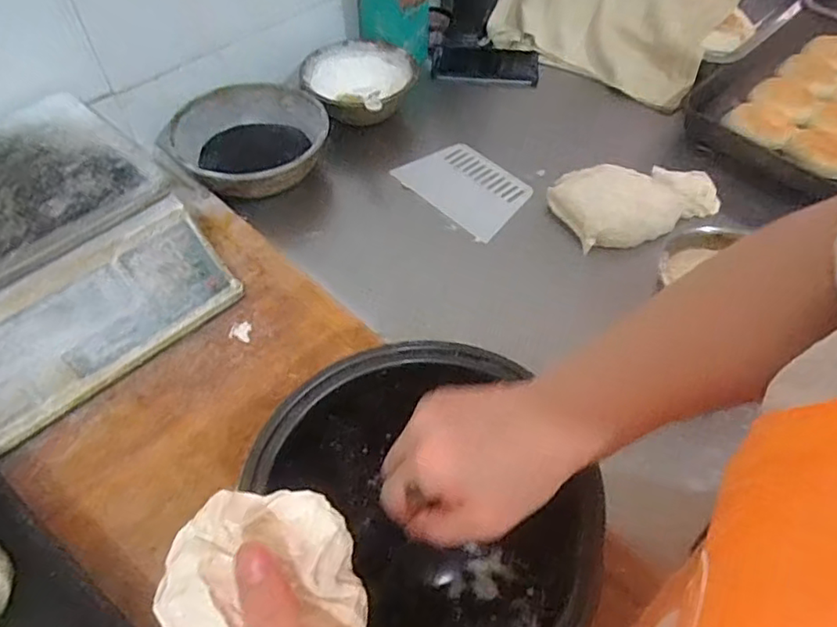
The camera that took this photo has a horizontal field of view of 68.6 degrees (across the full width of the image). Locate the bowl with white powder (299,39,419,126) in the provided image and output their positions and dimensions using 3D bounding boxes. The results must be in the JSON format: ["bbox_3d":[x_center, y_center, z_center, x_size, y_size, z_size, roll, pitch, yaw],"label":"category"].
[{"bbox_3d":[-0.090,-0.328,0.895,0.165,0.071,0.163,-1,52,1],"label":"bowl with white powder"}]

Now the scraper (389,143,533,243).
[{"bbox_3d":[0.067,-0.177,0.838,0.118,0.013,0.173,-37,64,-24],"label":"scraper"}]

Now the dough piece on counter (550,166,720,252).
[{"bbox_3d":[0.285,-0.155,0.804,0.213,0.035,0.131,-16,54,-11],"label":"dough piece on counter"}]

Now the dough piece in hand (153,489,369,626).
[{"bbox_3d":[-0.077,0.134,0.309,0.089,0.056,0.080,-16,54,-11],"label":"dough piece in hand"}]

